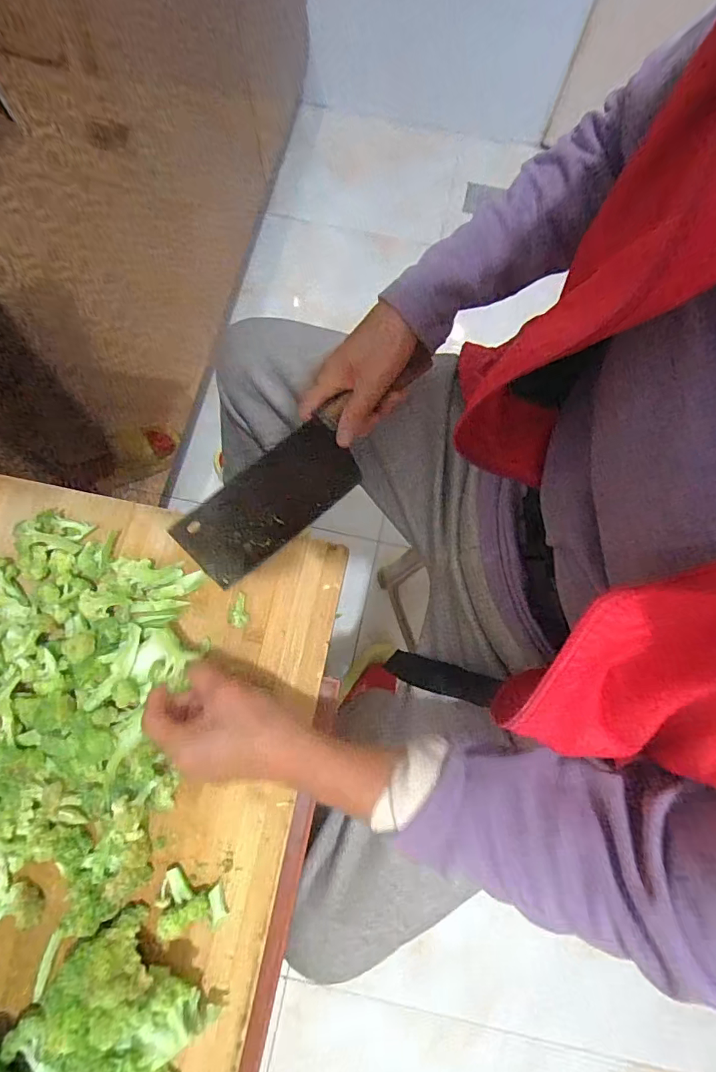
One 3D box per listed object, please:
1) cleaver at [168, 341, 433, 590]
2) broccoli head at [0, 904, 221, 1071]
[{"bbox_3d":[-0.036,-0.060,0.424,0.261,0.084,0.020,-42,37,-9],"label":"cleaver"},{"bbox_3d":[-0.189,0.376,0.357,0.126,0.066,0.124,35,81,8],"label":"broccoli head"}]

